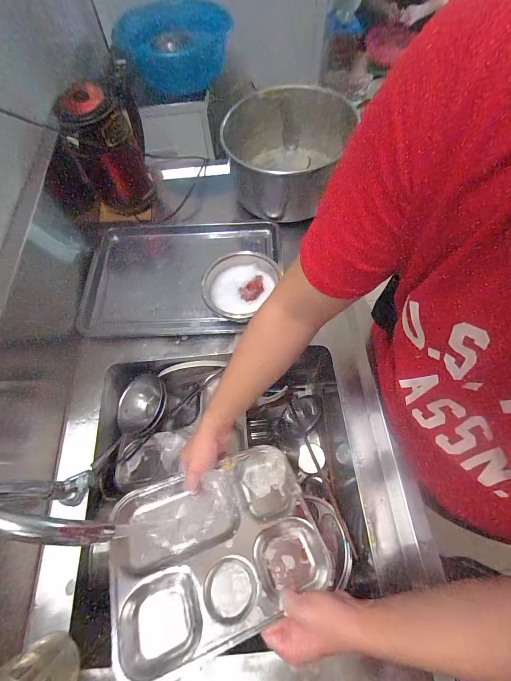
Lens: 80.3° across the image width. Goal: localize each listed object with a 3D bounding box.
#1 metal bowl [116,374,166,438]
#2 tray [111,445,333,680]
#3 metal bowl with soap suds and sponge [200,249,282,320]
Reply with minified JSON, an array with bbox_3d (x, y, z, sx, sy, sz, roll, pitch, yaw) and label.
[{"bbox_3d":[-0.259,0.147,0.709,0.110,0.054,0.134,36,86,8],"label":"metal bowl"},{"bbox_3d":[-0.058,0.307,0.463,0.295,0.029,0.226,-13,42,-15],"label":"tray"},{"bbox_3d":[-0.038,-0.114,0.679,0.149,0.076,0.170,26,68,14],"label":"metal bowl with soap suds and sponge"}]

